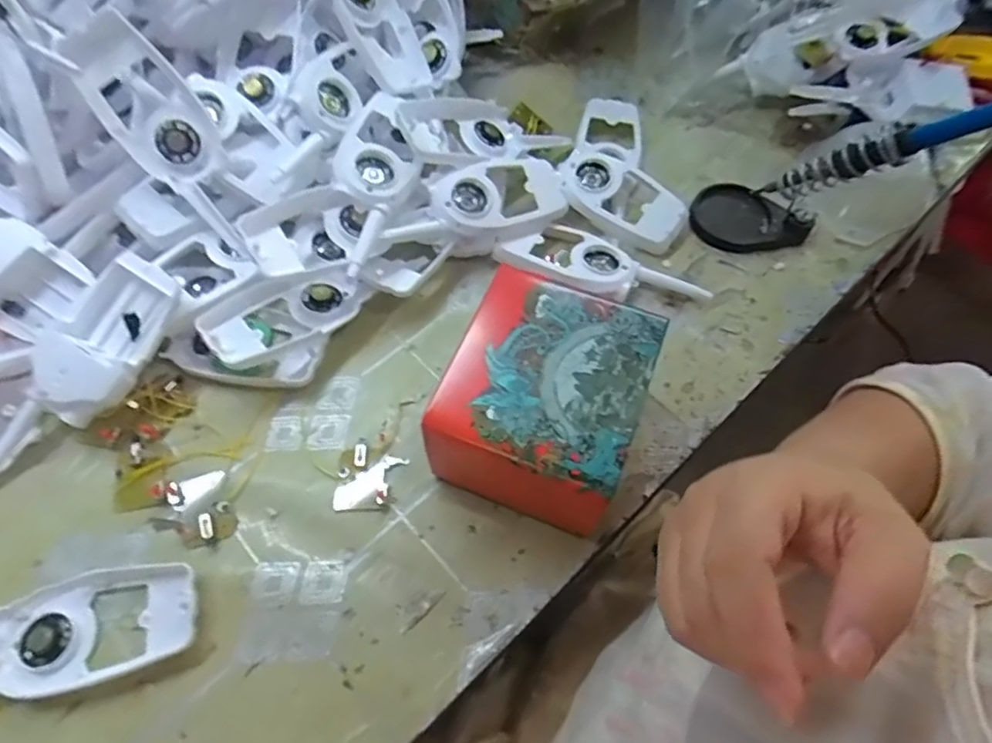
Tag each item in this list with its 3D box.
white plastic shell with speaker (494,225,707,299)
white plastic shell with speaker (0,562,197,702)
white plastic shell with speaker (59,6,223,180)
[{"bbox_3d":[0.081,-0.078,0.461,0.156,0.020,0.062,26,64,11],"label":"white plastic shell with speaker"},{"bbox_3d":[-0.252,0.150,0.339,0.158,0.018,0.062,-6,63,-5],"label":"white plastic shell with speaker"},{"bbox_3d":[-0.238,-0.184,0.417,0.060,0.047,0.110,-35,111,0],"label":"white plastic shell with speaker"}]

